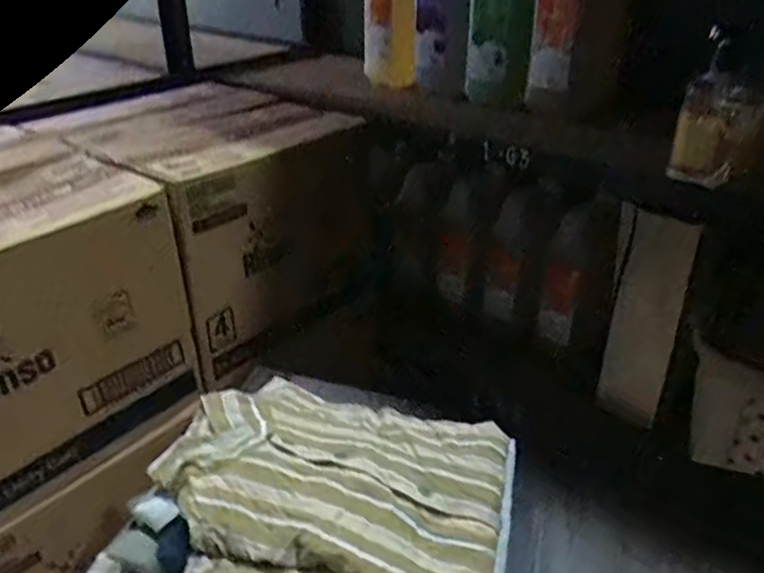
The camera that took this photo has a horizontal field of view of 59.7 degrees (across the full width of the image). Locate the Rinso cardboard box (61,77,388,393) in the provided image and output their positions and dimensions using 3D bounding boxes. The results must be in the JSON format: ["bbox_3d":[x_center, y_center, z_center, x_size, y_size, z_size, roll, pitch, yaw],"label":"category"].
[{"bbox_3d":[-0.276,-0.129,1.126,0.321,0.319,0.442,-23,37,-34],"label":"Rinso cardboard box"}]

